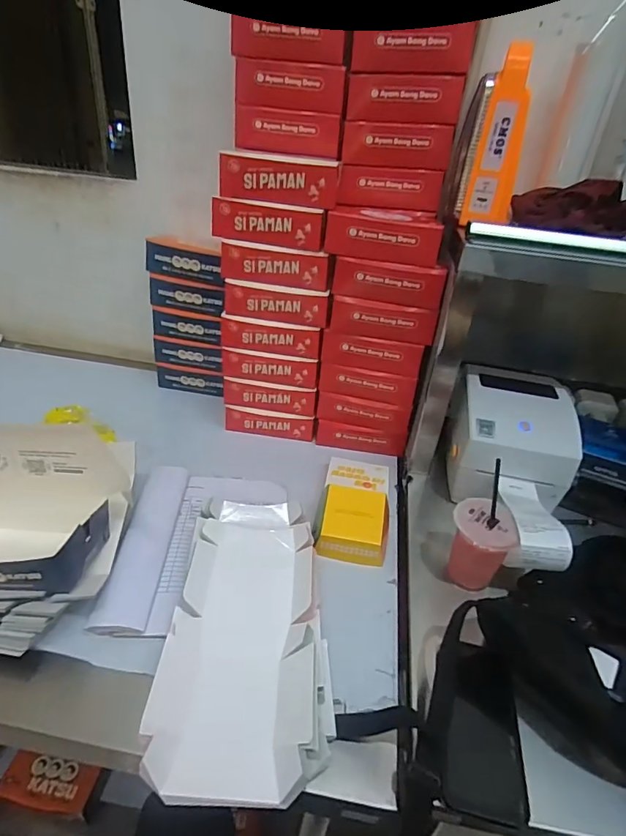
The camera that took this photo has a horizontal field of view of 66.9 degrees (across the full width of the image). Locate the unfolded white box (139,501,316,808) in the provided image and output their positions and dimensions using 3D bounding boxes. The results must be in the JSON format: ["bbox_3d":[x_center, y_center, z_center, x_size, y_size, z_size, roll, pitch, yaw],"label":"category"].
[{"bbox_3d":[-0.080,0.242,0.580,0.174,0.036,0.374,4,33,-3],"label":"unfolded white box"}]

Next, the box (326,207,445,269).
[{"bbox_3d":[0.109,-0.299,0.758,0.175,0.063,0.127,6,33,0],"label":"box"}]

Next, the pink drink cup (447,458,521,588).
[{"bbox_3d":[0.222,0.172,0.640,0.080,0.128,0.087,19,35,20],"label":"pink drink cup"}]

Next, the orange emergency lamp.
[{"bbox_3d":[0.261,-0.393,0.677,0.086,0.203,0.056,11,33,8],"label":"orange emergency lamp"}]

